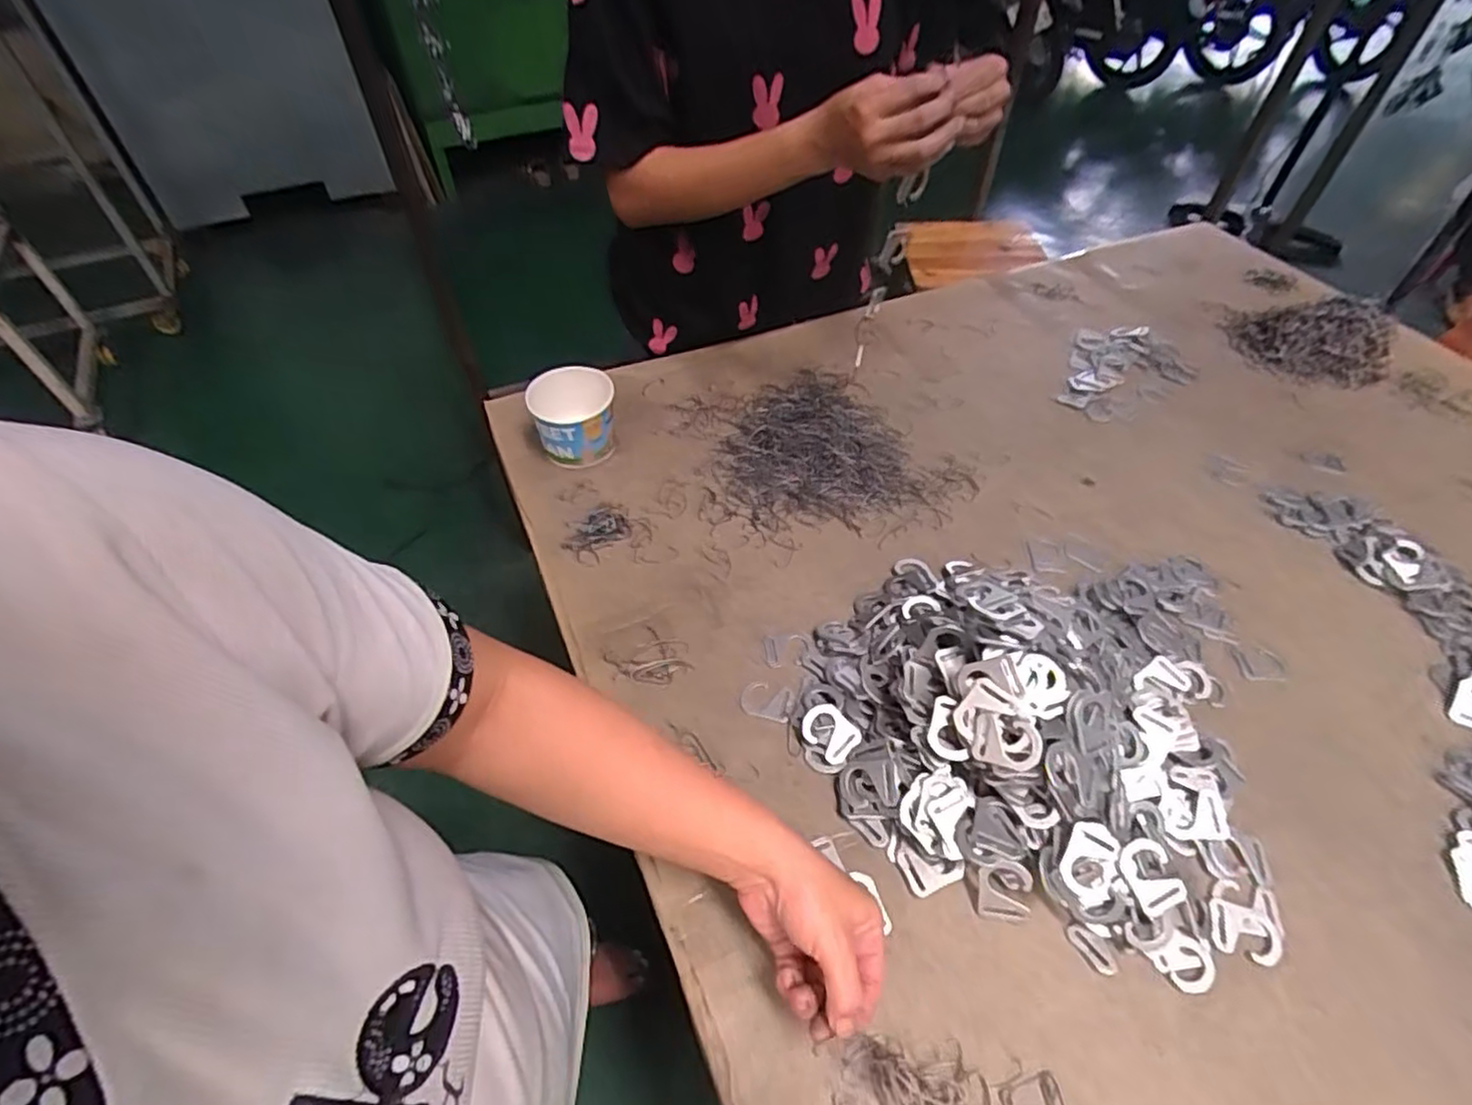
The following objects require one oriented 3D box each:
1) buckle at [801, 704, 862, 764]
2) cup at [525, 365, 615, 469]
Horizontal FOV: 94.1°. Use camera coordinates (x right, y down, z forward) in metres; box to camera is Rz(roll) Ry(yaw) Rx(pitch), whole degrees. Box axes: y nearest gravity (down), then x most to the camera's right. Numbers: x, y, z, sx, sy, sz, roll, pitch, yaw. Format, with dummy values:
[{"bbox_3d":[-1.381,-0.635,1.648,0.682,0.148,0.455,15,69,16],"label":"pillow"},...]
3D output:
[{"bbox_3d":[0.076,0.145,0.553,0.047,0.005,0.035,41,74,19],"label":"buckle"},{"bbox_3d":[-0.179,-0.154,0.763,0.090,0.078,0.097,1,51,-1],"label":"cup"}]

